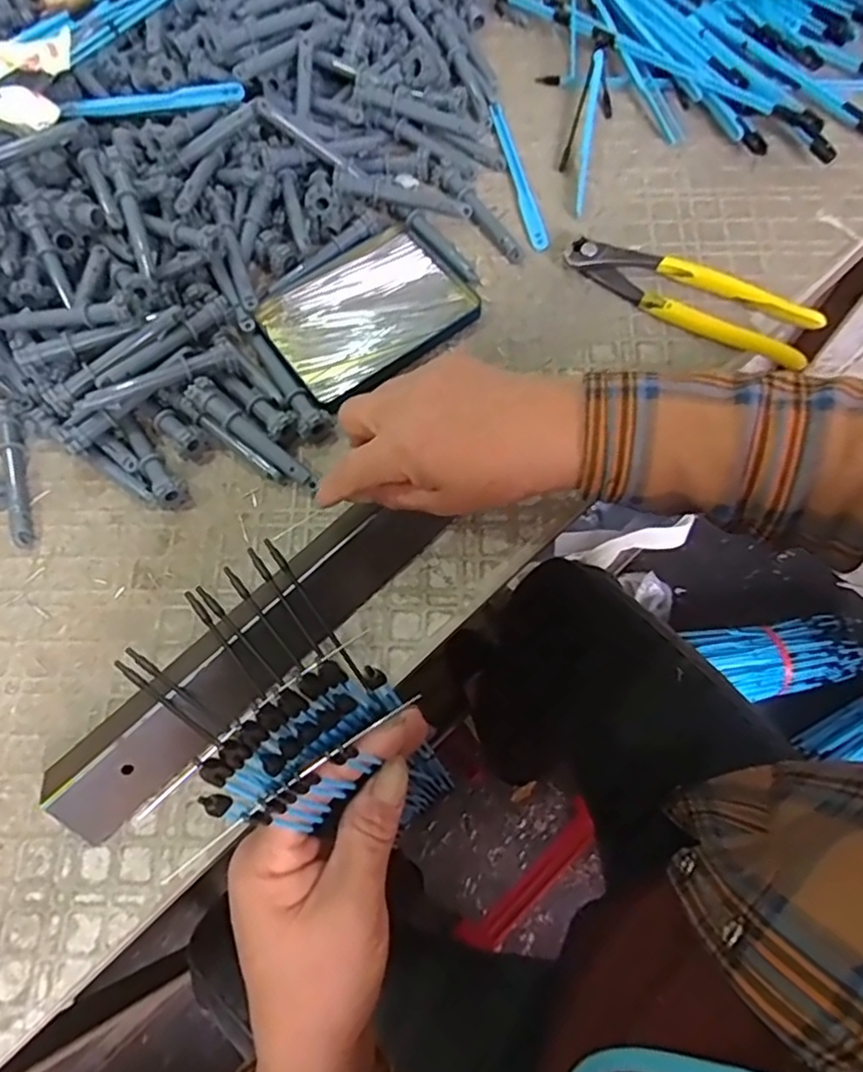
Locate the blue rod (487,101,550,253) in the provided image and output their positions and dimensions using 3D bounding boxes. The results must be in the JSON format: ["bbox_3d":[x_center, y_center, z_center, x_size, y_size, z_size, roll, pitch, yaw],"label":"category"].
[{"bbox_3d":[0.064,-0.266,0.486,0.011,0.006,0.140,-11,68,-3],"label":"blue rod"}]

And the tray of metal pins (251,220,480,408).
[{"bbox_3d":[-0.045,-0.152,0.451,0.127,0.017,0.096,-33,71,-11],"label":"tray of metal pins"}]

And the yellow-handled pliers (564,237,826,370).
[{"bbox_3d":[0.168,-0.158,0.434,0.162,0.019,0.045,34,73,14],"label":"yellow-handled pliers"}]

